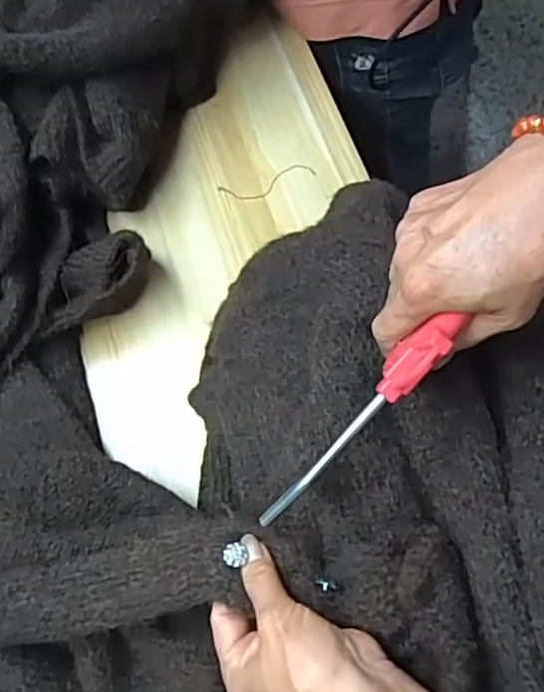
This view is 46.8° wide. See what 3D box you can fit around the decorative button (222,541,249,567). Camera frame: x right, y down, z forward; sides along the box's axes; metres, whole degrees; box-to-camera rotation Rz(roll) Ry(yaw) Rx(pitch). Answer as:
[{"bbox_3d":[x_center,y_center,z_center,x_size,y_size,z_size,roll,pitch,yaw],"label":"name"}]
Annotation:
[{"bbox_3d":[-0.023,0.127,0.385,0.013,0.004,0.014,0,69,1],"label":"decorative button"}]

